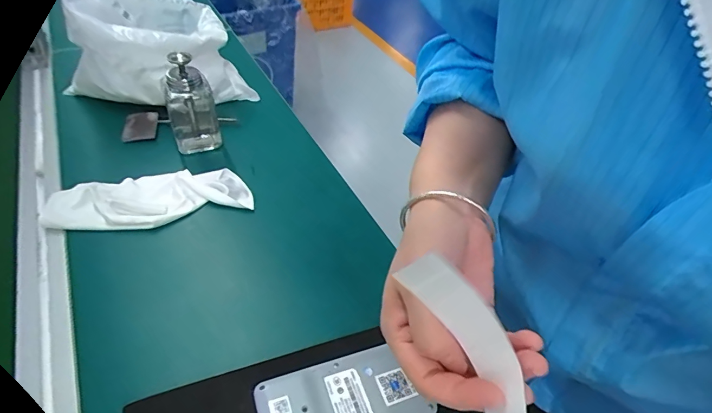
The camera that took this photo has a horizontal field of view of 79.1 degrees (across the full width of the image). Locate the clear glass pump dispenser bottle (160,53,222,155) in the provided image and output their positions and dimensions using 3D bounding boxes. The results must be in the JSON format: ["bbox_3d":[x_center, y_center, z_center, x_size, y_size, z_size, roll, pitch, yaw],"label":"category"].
[{"bbox_3d":[-0.202,-0.131,0.523,0.055,0.117,0.060,-12,46,-17],"label":"clear glass pump dispenser bottle"}]

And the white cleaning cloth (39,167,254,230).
[{"bbox_3d":[-0.218,-0.008,0.463,0.197,0.023,0.067,-13,47,-19],"label":"white cleaning cloth"}]

